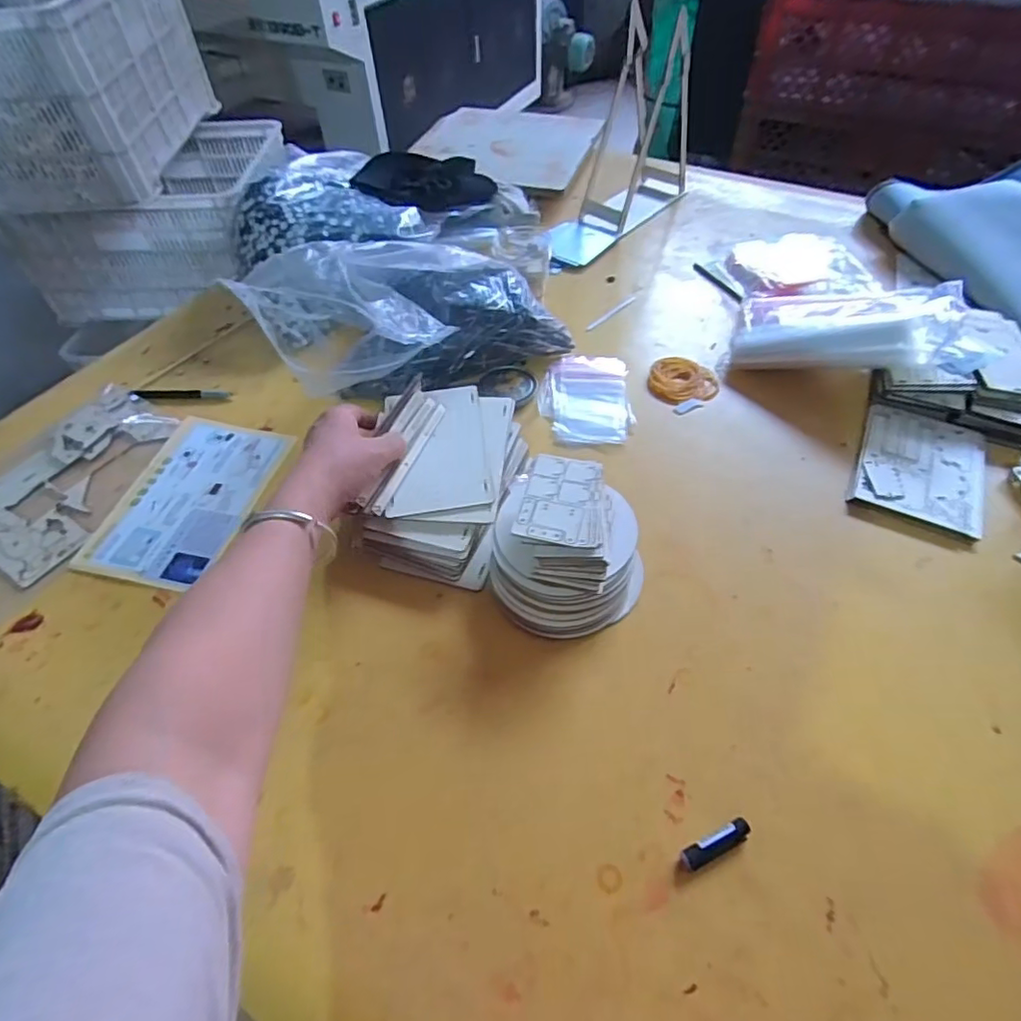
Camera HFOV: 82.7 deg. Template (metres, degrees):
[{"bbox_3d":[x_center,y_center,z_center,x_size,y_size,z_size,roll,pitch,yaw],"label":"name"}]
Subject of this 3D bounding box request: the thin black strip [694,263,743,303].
[{"bbox_3d":[0.289,-0.316,0.805,0.012,0.010,0.109,-22,56,-13],"label":"thin black strip"}]

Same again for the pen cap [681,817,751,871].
[{"bbox_3d":[0.137,0.221,0.385,0.052,0.009,0.013,-22,55,-14],"label":"pen cap"}]

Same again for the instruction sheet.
[{"bbox_3d":[-0.326,-0.014,0.596,0.136,0.008,0.202,11,54,6],"label":"instruction sheet"}]

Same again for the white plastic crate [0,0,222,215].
[{"bbox_3d":[-0.983,-0.962,1.265,0.476,0.309,0.650,-1,52,1],"label":"white plastic crate"}]

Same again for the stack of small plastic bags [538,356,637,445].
[{"bbox_3d":[0.086,-0.132,0.666,0.101,0.006,0.140,0,52,2],"label":"stack of small plastic bags"}]

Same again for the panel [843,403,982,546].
[{"bbox_3d":[0.409,-0.049,0.577,0.112,0.010,0.152,21,56,18],"label":"panel"}]

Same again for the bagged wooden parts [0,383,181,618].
[{"bbox_3d":[-0.476,-0.021,0.601,0.184,0.010,0.275,25,57,20],"label":"bagged wooden parts"}]

